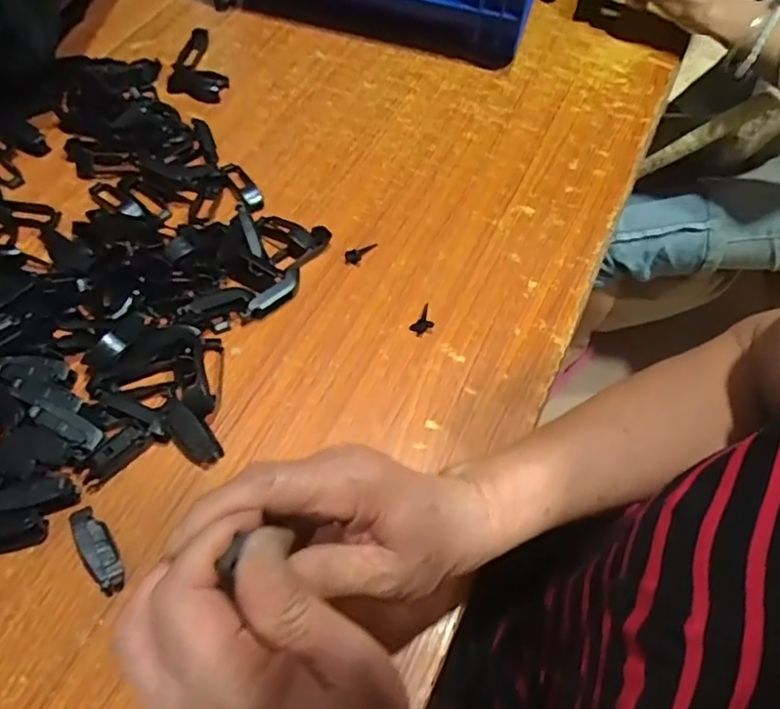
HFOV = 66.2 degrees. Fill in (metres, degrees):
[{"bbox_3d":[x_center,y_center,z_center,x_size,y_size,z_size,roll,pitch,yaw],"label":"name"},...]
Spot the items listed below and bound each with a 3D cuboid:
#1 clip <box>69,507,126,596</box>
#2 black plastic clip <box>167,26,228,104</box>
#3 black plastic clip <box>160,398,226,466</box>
[{"bbox_3d":[-0.169,0.113,0.348,0.018,0.015,0.050,-28,66,-18],"label":"clip"},{"bbox_3d":[-0.186,-0.273,0.567,0.053,0.015,0.091,-15,62,-11],"label":"black plastic clip"},{"bbox_3d":[-0.129,0.051,0.383,0.020,0.012,0.048,-41,89,-23],"label":"black plastic clip"}]

